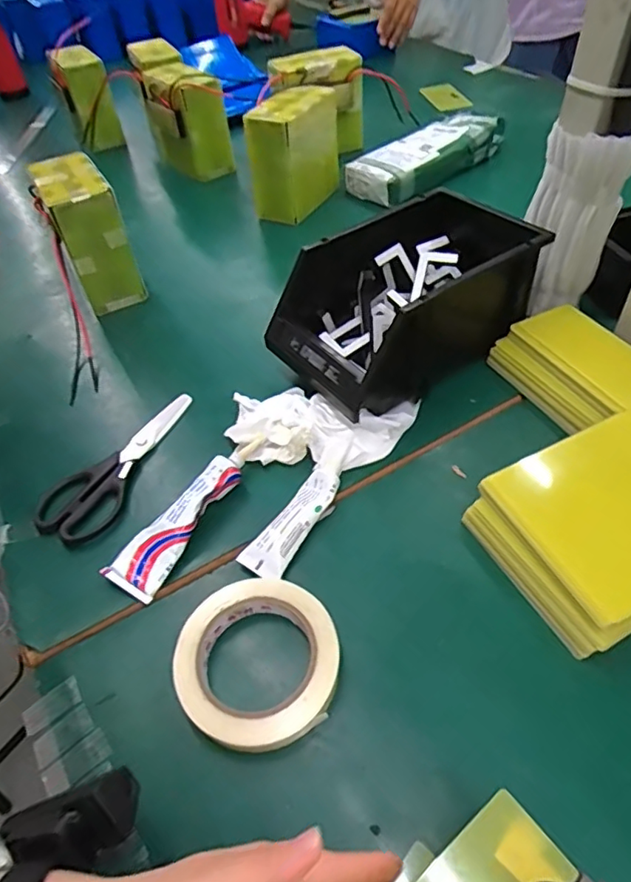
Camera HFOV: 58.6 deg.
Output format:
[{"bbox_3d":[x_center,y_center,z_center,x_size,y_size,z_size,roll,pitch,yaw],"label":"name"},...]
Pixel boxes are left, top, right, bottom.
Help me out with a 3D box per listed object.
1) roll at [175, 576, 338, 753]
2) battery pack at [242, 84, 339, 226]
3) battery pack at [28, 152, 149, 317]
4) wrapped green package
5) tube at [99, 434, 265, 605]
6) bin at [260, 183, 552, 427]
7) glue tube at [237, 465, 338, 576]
[{"bbox_3d":[-0.041,0.155,0.399,0.109,0.021,0.114,-3,50,3],"label":"roll"},{"bbox_3d":[-0.029,-0.429,0.847,0.066,0.152,0.158,24,56,23],"label":"battery pack"},{"bbox_3d":[-0.288,-0.263,0.720,0.081,0.157,0.105,-25,52,-15],"label":"battery pack"},{"bbox_3d":[0.181,-0.468,0.918,0.280,0.054,0.117,-38,57,-24],"label":"wrapped green package"},{"bbox_3d":[-0.108,0.055,0.490,0.041,0.028,0.175,22,55,22],"label":"tube"},{"bbox_3d":[0.104,-0.153,0.589,0.281,0.103,0.156,-29,53,-18],"label":"bin"},{"bbox_3d":[-0.015,0.067,0.478,0.035,0.017,0.114,26,57,24],"label":"glue tube"}]

